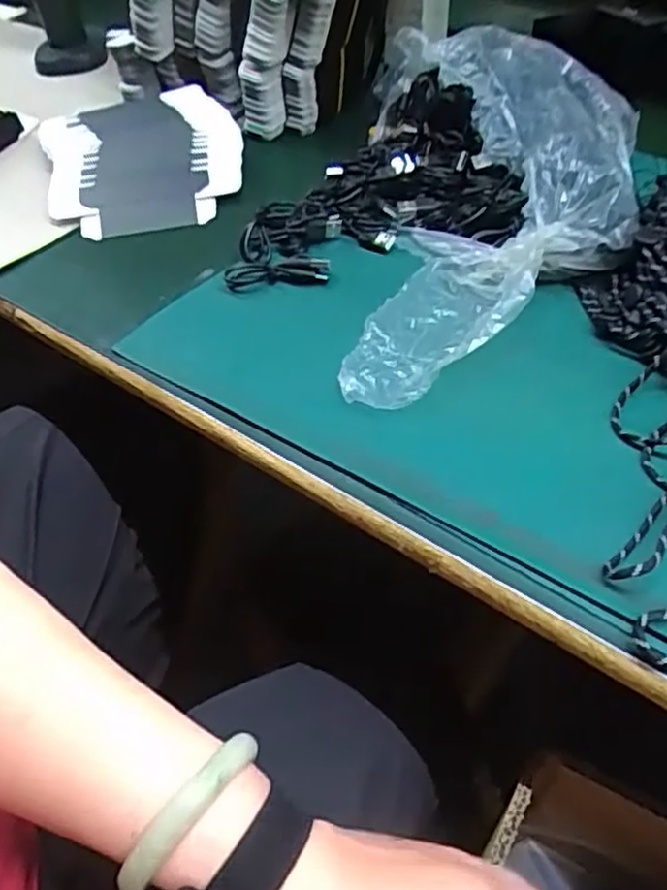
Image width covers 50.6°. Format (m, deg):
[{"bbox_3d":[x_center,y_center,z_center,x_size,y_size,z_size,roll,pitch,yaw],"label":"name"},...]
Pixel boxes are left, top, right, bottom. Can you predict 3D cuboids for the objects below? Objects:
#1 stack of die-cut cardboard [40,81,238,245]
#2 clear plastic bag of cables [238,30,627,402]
[{"bbox_3d":[-0.166,-0.251,0.614,0.167,0.035,0.206,-14,47,-10],"label":"stack of die-cut cardboard"},{"bbox_3d":[0.062,-0.180,0.474,0.309,0.099,0.250,-36,54,-27],"label":"clear plastic bag of cables"}]

